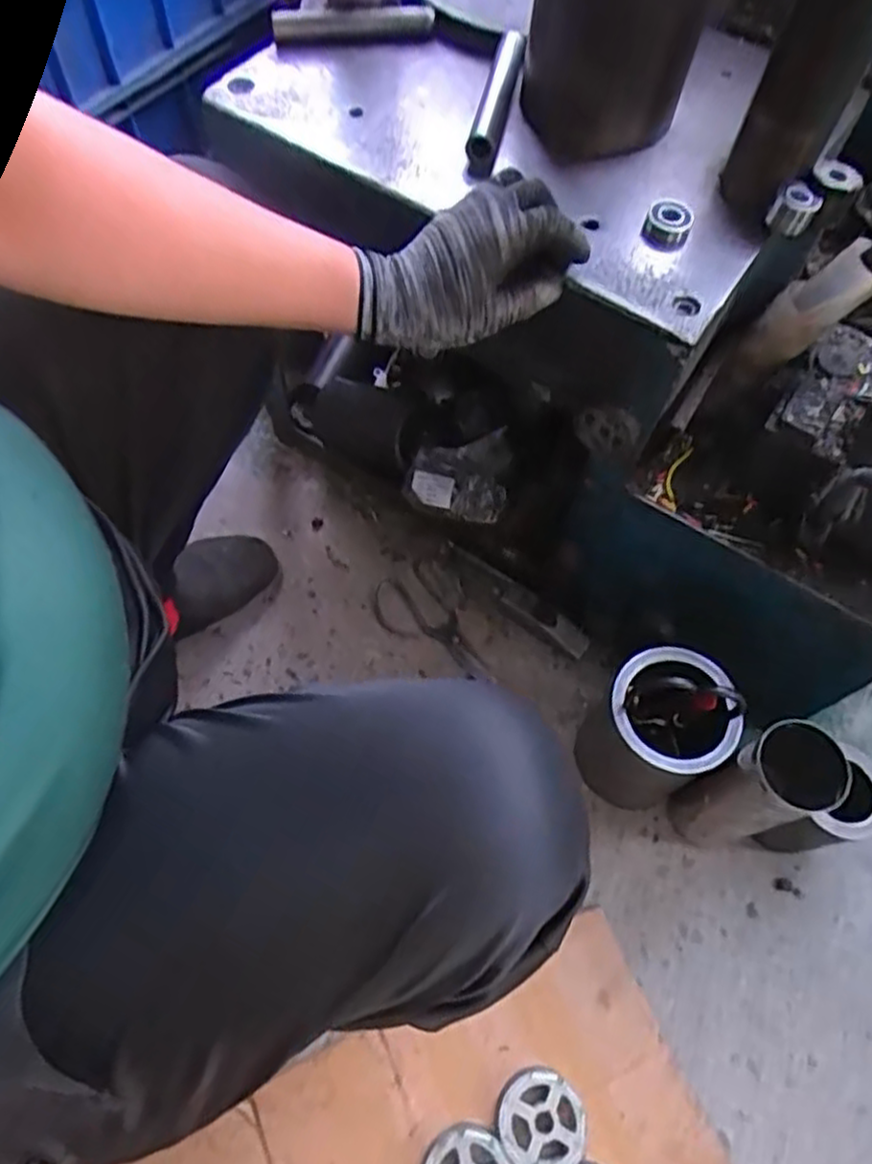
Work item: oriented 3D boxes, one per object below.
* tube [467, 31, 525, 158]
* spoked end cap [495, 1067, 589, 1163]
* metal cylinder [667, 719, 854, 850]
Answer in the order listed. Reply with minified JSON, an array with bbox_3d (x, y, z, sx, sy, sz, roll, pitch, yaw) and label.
[{"bbox_3d":[0.050,-0.398,0.608,0.024,0.028,0.139,13,63,3],"label":"tube"},{"bbox_3d":[0.093,0.480,0.664,0.078,0.034,0.075,1,63,-3],"label":"spoked end cap"},{"bbox_3d":[0.292,0.202,0.709,0.068,0.238,0.072,1,63,-3],"label":"metal cylinder"}]

